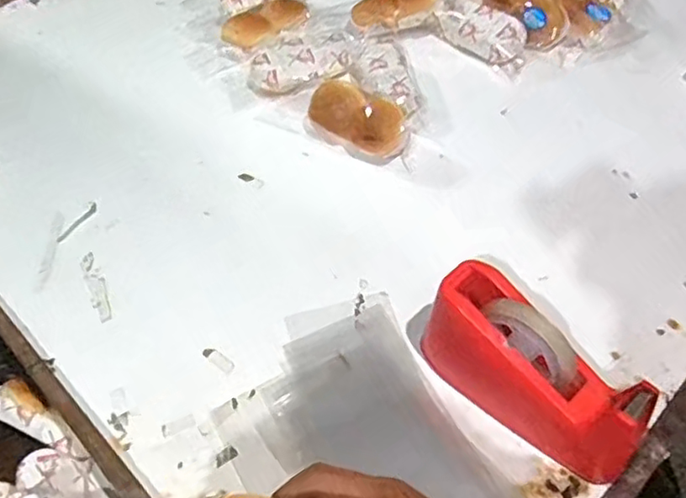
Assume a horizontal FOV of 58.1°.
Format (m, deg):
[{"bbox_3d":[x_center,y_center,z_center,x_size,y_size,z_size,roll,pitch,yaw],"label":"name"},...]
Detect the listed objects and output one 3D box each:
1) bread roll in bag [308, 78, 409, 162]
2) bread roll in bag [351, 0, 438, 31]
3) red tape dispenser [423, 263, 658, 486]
[{"bbox_3d":[0.019,-0.167,0.799,0.146,0.064,0.067,29,58,25],"label":"bread roll in bag"},{"bbox_3d":[0.078,-0.359,0.924,0.134,0.045,0.069,-5,50,0],"label":"bread roll in bag"},{"bbox_3d":[0.160,0.101,0.538,0.076,0.103,0.210,-39,58,-24],"label":"red tape dispenser"}]

